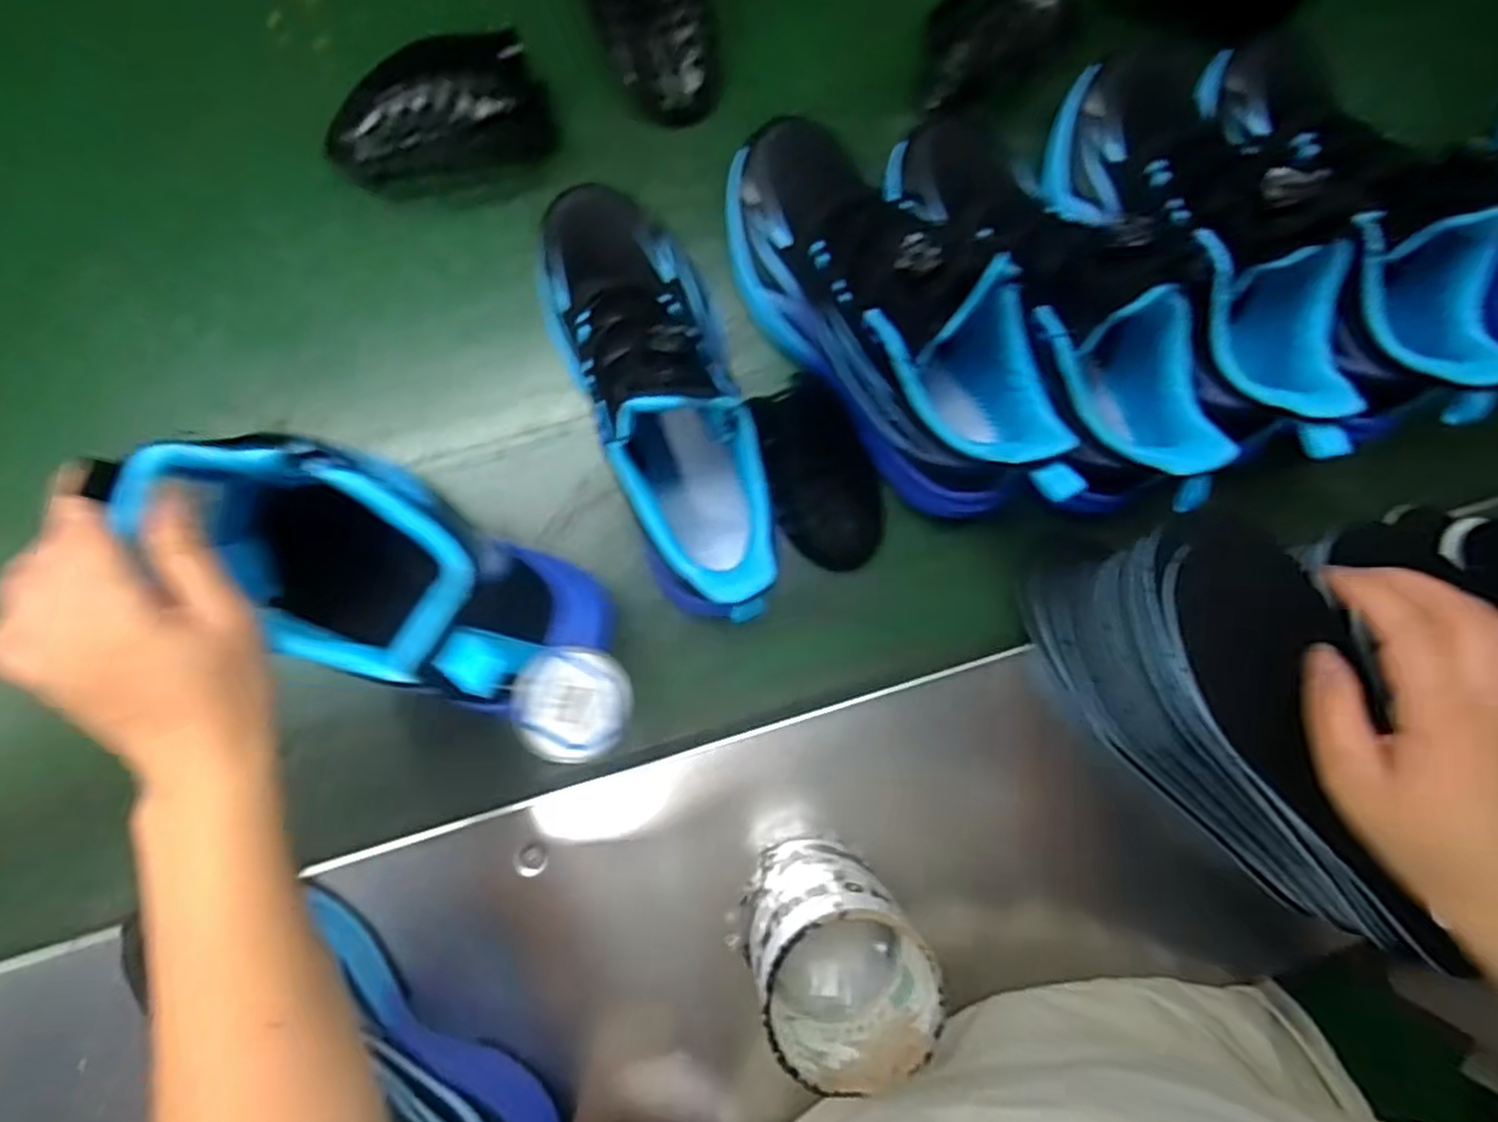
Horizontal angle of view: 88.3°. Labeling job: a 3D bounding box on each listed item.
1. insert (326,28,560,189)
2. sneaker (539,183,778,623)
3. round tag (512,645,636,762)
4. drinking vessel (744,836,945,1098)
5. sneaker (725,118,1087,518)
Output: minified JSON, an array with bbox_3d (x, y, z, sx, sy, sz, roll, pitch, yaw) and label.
[{"bbox_3d":[-0.197,-0.286,0.478,0.143,0.050,0.073,-12,89,-5],"label":"insert"},{"bbox_3d":[-0.048,-0.099,0.426,0.091,0.145,0.261,-18,77,-5],"label":"sneaker"},{"bbox_3d":[-0.077,0.063,0.339,0.053,0.005,0.048,13,75,-35],"label":"round tag"},{"bbox_3d":[0.043,0.200,0.399,0.077,0.111,0.080,0,86,-4],"label":"drinking vessel"},{"bbox_3d":[0.078,-0.141,0.437,0.088,0.141,0.278,-36,76,-5],"label":"sneaker"}]

